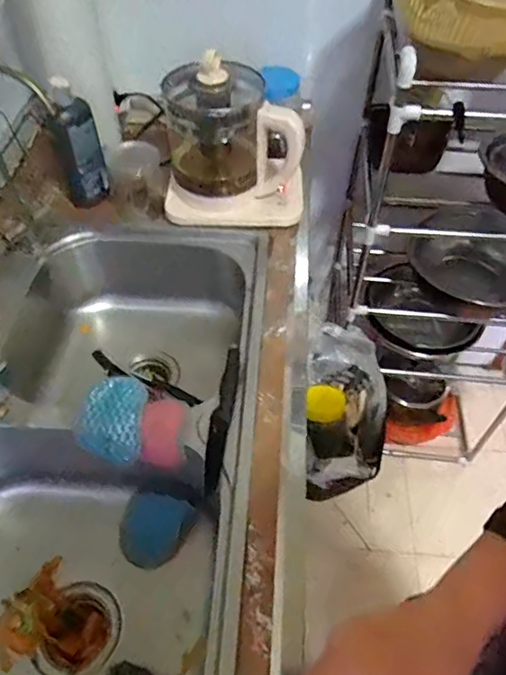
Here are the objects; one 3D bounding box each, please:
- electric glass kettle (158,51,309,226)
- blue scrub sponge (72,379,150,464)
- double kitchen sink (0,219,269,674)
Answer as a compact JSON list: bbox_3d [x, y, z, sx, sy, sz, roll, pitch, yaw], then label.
[{"bbox_3d":[-0.028,-0.303,0.820,0.223,0.211,0.146,5,52,3],"label":"electric glass kettle"},{"bbox_3d":[-0.180,0.103,0.654,0.086,0.037,0.112,0,52,-1],"label":"blue scrub sponge"},{"bbox_3d":[-0.215,0.180,0.711,0.424,0.235,0.781,5,52,3],"label":"double kitchen sink"}]

